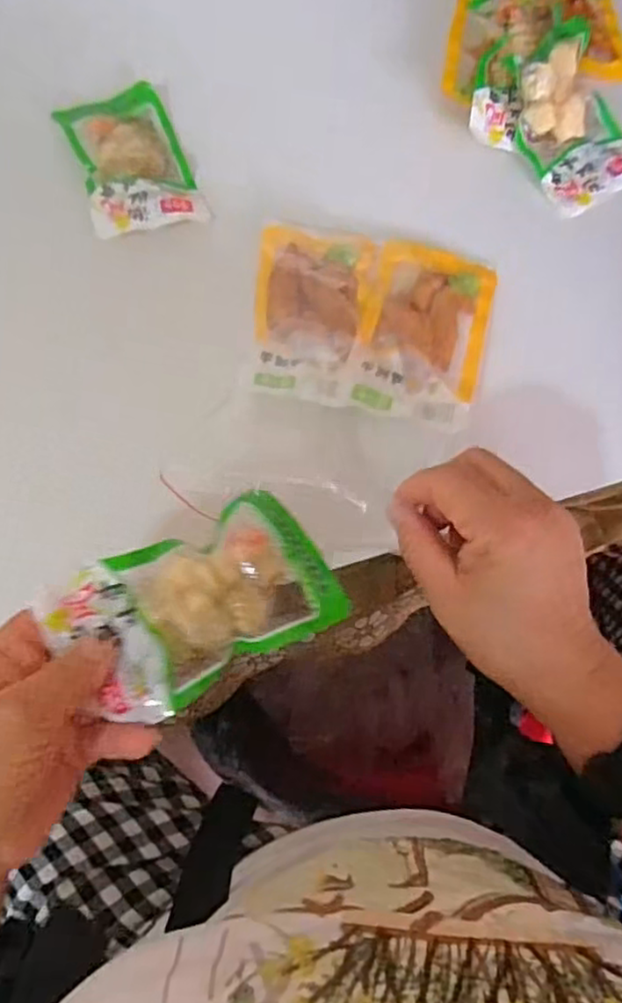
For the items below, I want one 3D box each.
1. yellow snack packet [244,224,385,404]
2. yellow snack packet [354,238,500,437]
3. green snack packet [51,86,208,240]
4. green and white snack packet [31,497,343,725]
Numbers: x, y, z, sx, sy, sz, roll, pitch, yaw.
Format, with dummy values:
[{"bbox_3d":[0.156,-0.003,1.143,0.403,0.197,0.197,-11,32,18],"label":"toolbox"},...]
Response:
[{"bbox_3d":[0.002,-0.126,0.458,0.079,0.018,0.134,3,72,4],"label":"yellow snack packet"},{"bbox_3d":[0.075,-0.112,0.453,0.076,0.021,0.138,14,72,7],"label":"yellow snack packet"},{"bbox_3d":[-0.129,-0.246,0.502,0.076,0.021,0.122,-21,72,-5],"label":"green snack packet"},{"bbox_3d":[-0.052,0.048,0.319,0.118,0.024,0.074,-32,73,-8],"label":"green and white snack packet"}]

